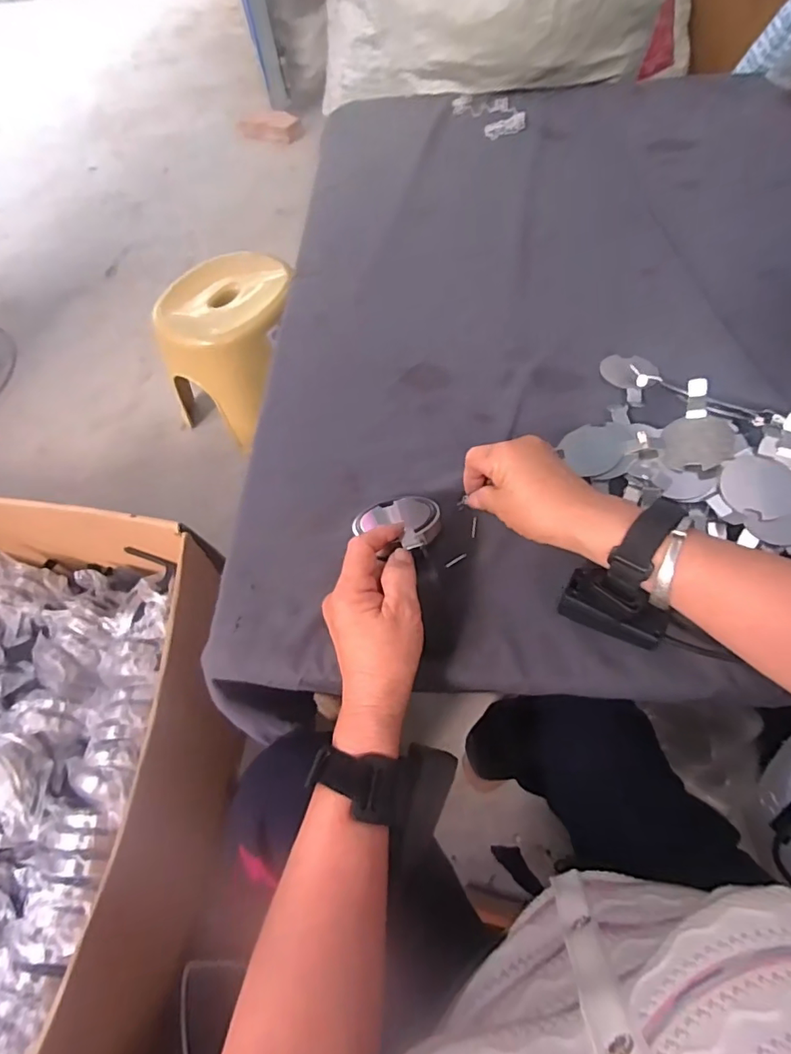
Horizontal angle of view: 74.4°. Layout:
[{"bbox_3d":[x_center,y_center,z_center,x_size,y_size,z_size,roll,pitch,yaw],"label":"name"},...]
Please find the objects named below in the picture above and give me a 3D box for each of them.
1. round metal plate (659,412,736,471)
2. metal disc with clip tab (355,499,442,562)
[{"bbox_3d":[0.255,-0.074,0.440,0.051,0.005,0.051,-12,63,25],"label":"round metal plate"},{"bbox_3d":[0.006,-0.006,0.420,0.066,0.017,0.064,-3,30,2],"label":"metal disc with clip tab"}]

